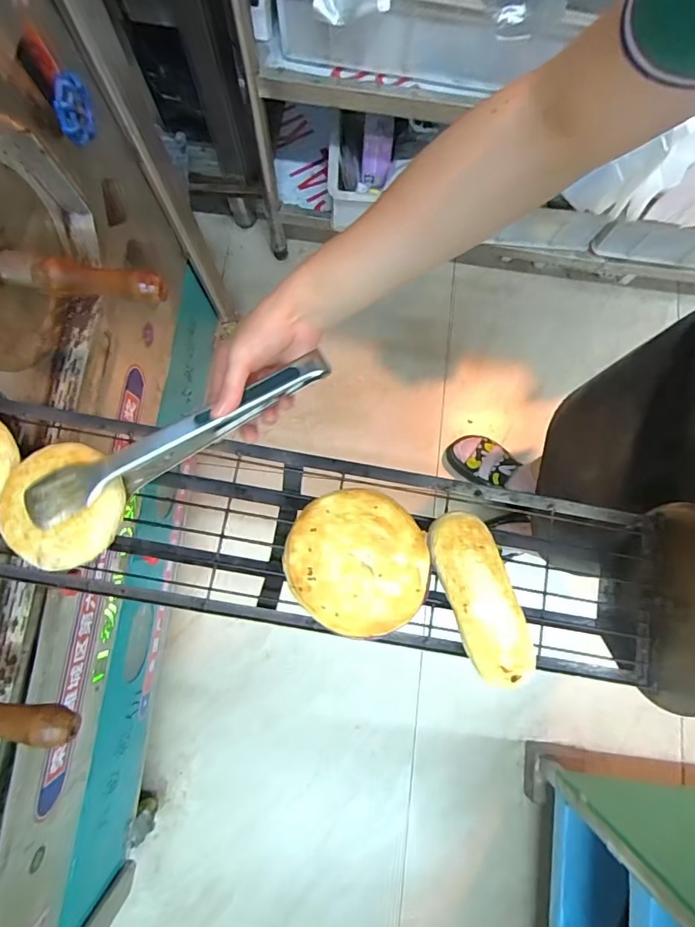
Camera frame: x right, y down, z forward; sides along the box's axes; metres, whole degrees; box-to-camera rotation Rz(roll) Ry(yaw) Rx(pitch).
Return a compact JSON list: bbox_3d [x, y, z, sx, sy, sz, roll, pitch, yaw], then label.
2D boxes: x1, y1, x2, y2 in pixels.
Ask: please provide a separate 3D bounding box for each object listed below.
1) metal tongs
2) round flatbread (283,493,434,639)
[{"bbox_3d":[-0.143,-0.023,0.414,0.275,0.051,0.035,-28,81,-4],"label":"metal tongs"},{"bbox_3d":[0.009,0.078,0.372,0.114,0.016,0.108,0,80,0],"label":"round flatbread"}]

